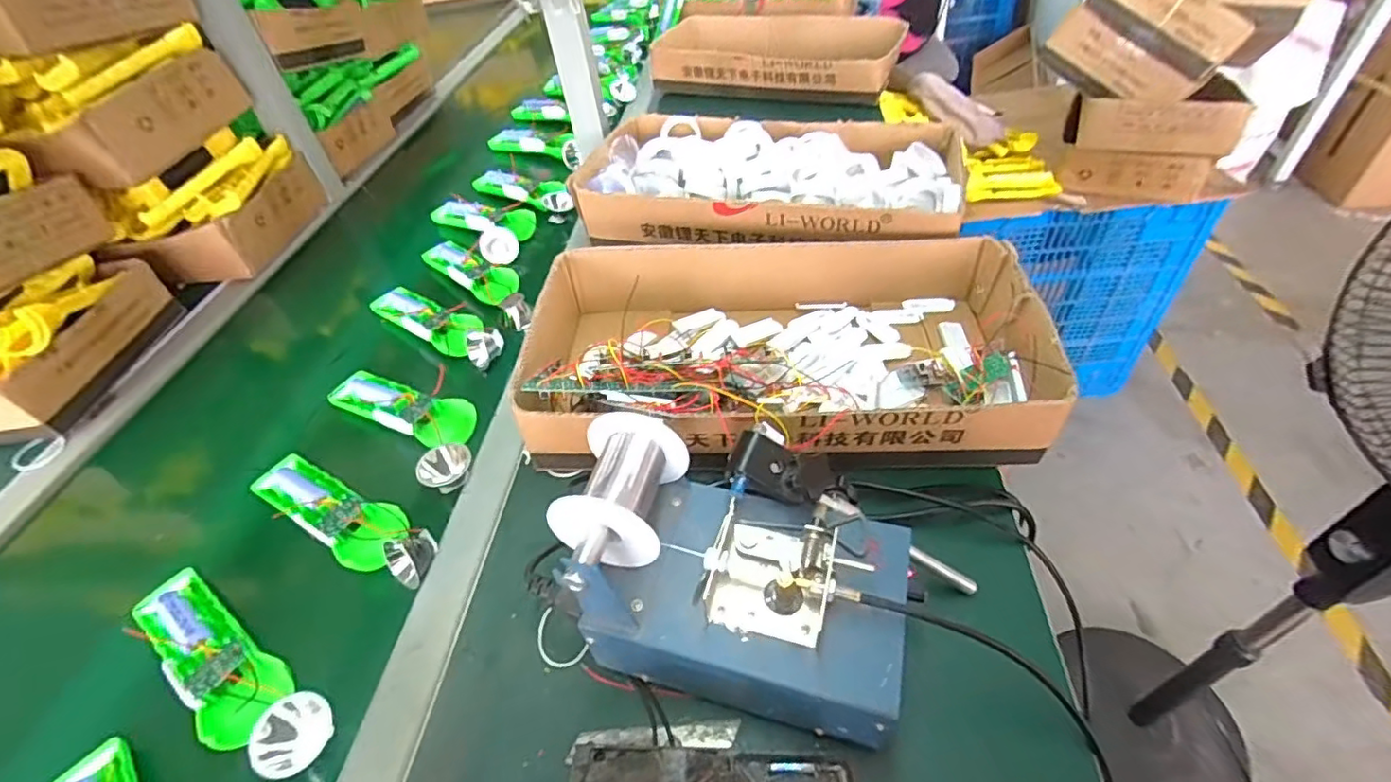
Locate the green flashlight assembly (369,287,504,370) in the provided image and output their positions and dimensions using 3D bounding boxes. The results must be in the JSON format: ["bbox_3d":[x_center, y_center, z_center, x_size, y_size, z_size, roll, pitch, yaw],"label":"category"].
[{"bbox_3d":[-0.281,-0.073,0.645,0.185,0.031,0.057,24,53,27],"label":"green flashlight assembly"}]

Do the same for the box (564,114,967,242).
[{"bbox_3d":[0.087,-0.246,0.716,0.414,0.079,0.222,9,48,15],"label":"box"}]

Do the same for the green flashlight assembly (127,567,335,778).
[{"bbox_3d":[-0.318,0.181,0.390,0.202,0.028,0.050,21,52,25],"label":"green flashlight assembly"}]

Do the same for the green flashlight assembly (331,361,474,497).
[{"bbox_3d":[-0.263,0.016,0.546,0.194,0.042,0.077,29,56,30],"label":"green flashlight assembly"}]

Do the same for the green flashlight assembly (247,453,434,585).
[{"bbox_3d":[-0.287,0.098,0.472,0.197,0.030,0.049,20,52,24],"label":"green flashlight assembly"}]

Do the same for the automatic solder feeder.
[{"bbox_3d":[0.031,0.105,0.364,0.201,0.127,0.141,9,48,15],"label":"automatic solder feeder"}]

